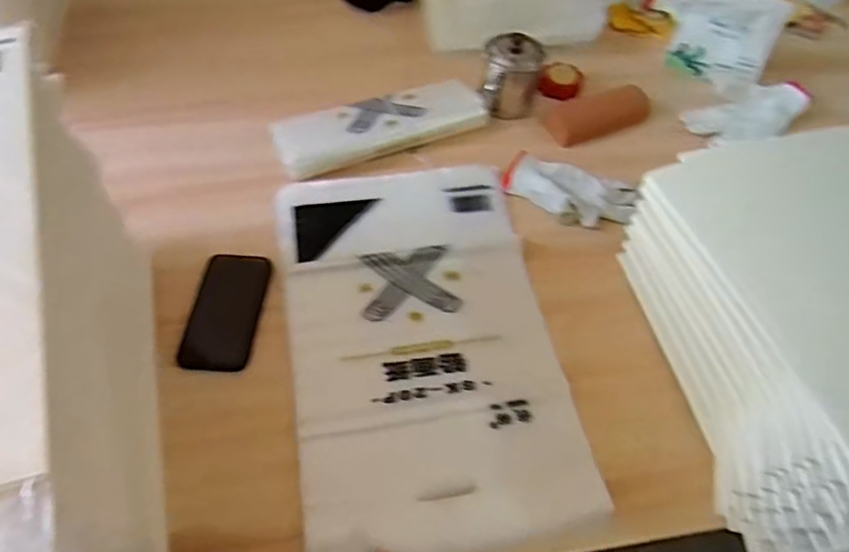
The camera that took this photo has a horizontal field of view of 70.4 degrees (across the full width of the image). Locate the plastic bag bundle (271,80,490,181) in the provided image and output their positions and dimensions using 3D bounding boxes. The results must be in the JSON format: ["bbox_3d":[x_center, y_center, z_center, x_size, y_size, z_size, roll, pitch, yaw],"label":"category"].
[{"bbox_3d":[-0.059,-0.215,0.837,0.293,0.041,0.100,-20,58,-16],"label":"plastic bag bundle"}]

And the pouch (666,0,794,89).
[{"bbox_3d":[0.461,-0.369,0.924,0.141,0.140,0.028,28,16,25],"label":"pouch"}]

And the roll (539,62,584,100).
[{"bbox_3d":[0.216,-0.310,0.948,0.061,0.026,0.068,23,57,13],"label":"roll"}]

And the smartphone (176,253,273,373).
[{"bbox_3d":[-0.225,0.037,0.683,0.074,0.012,0.151,6,54,2],"label":"smartphone"}]

